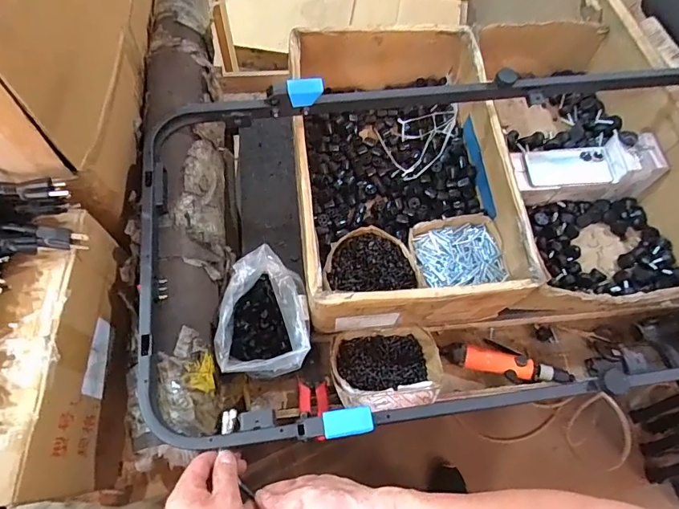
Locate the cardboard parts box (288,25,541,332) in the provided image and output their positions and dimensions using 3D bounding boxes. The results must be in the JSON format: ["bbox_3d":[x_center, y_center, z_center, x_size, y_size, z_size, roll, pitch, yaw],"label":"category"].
[{"bbox_3d":[0.106,-0.150,0.823,0.341,0.169,0.533,-4,68,-5],"label":"cardboard parts box"}]

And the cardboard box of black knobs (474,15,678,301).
[{"bbox_3d":[0.476,-0.192,0.893,0.335,0.165,0.614,-8,68,-6],"label":"cardboard box of black knobs"}]

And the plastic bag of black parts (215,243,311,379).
[{"bbox_3d":[-0.116,0.104,0.732,0.134,0.163,0.179,2,68,-3],"label":"plastic bag of black parts"}]

